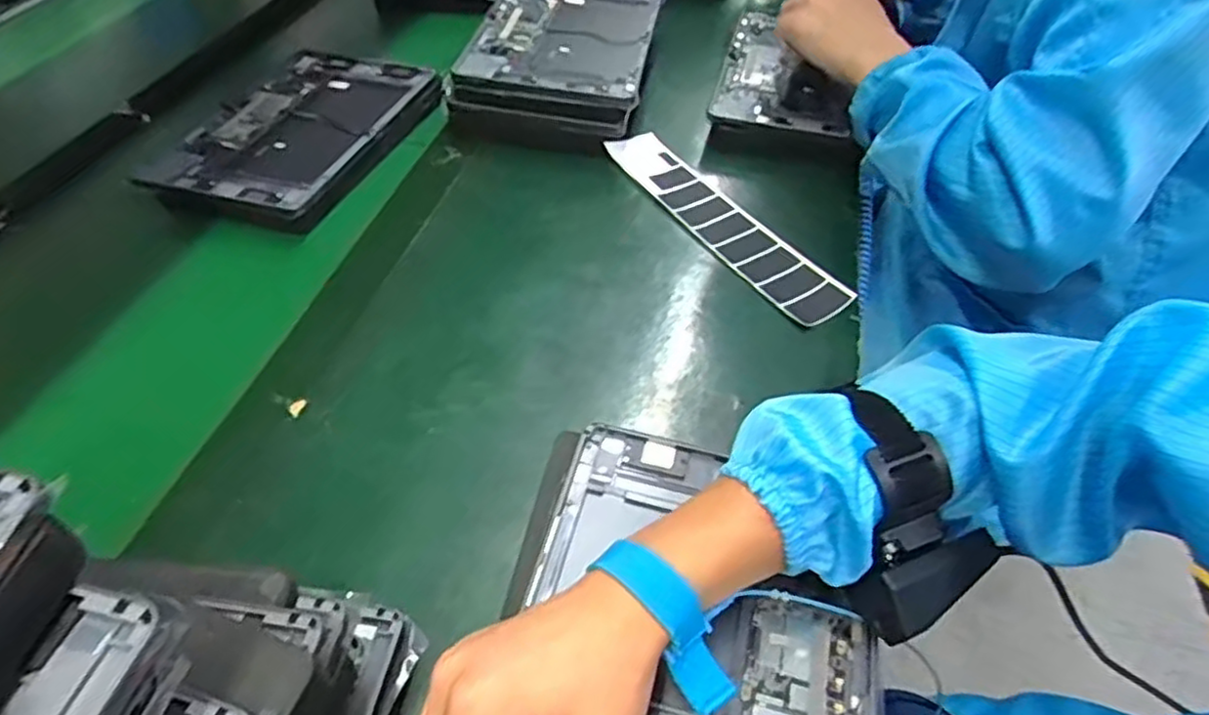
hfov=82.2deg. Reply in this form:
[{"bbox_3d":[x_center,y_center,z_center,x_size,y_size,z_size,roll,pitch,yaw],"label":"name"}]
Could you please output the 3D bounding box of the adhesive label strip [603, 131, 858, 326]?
[{"bbox_3d":[0.097,-0.118,0.590,0.055,0.008,0.272,-31,58,-17],"label":"adhesive label strip"}]

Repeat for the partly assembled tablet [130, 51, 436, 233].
[{"bbox_3d":[-0.277,-0.213,0.641,0.176,0.018,0.265,20,52,13],"label":"partly assembled tablet"}]

